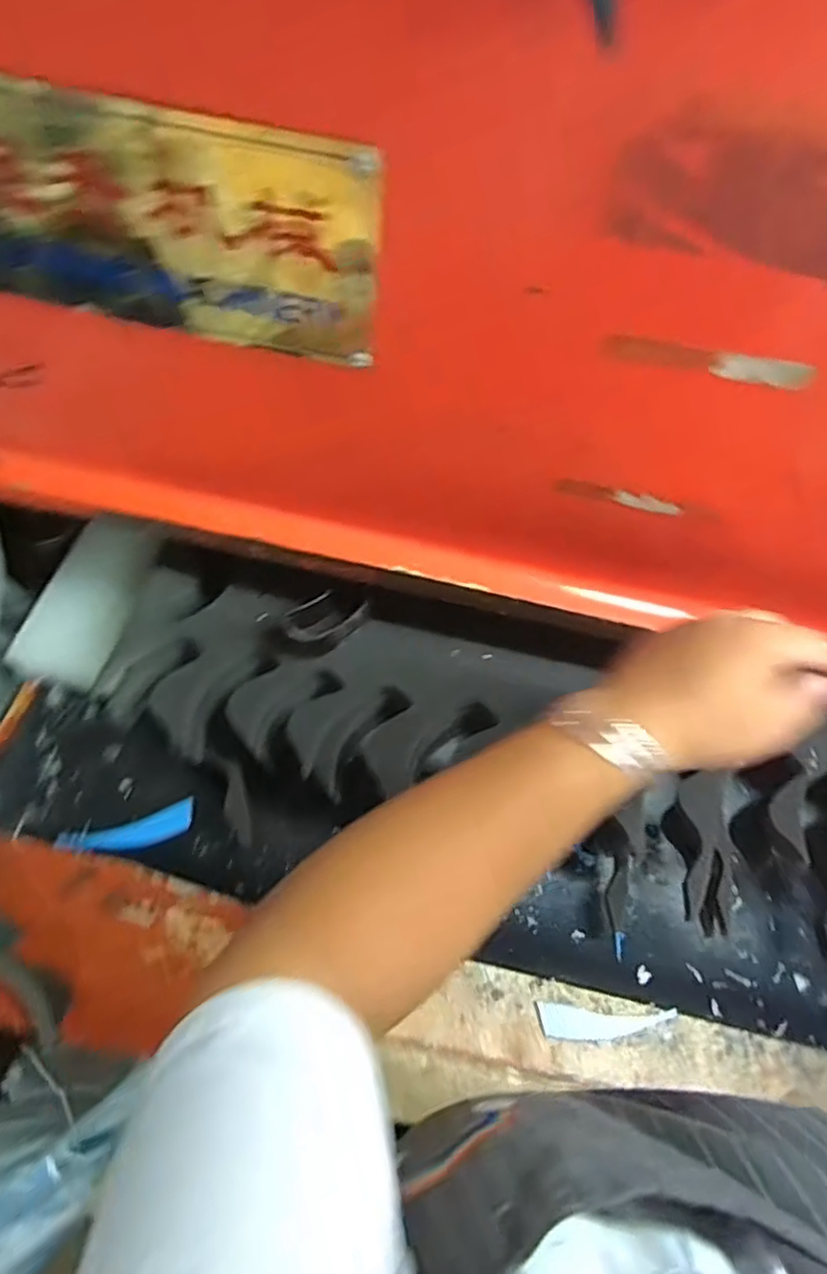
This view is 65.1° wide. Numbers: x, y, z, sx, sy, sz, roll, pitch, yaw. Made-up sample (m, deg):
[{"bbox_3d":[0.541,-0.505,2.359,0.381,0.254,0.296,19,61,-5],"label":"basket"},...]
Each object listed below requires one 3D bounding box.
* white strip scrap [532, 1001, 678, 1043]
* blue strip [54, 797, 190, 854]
[{"bbox_3d":[0.137,0.274,0.459,0.097,0.004,0.023,4,60,-1],"label":"white strip scrap"},{"bbox_3d":[-0.222,0.154,0.507,0.098,0.004,0.033,-13,38,-21],"label":"blue strip"}]

